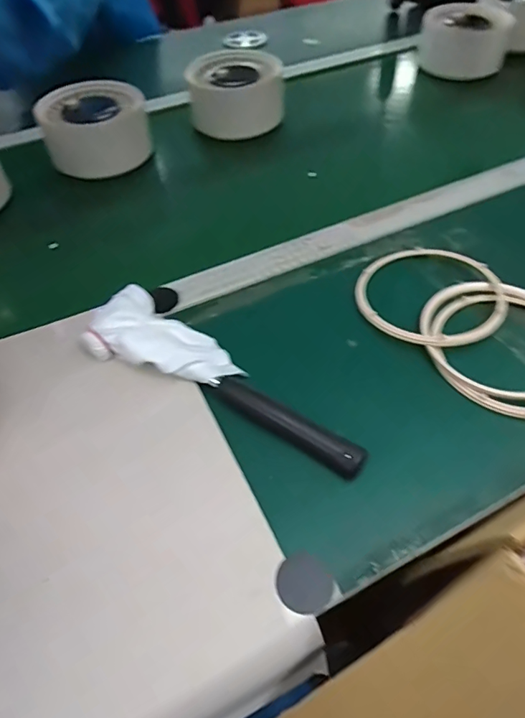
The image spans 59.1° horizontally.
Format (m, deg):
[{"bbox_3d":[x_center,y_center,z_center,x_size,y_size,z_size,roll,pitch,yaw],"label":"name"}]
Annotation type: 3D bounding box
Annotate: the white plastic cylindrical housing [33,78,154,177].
[{"bbox_3d":[-0.238,-0.326,0.670,0.146,0.081,0.151,-20,54,-13],"label":"white plastic cylindrical housing"}]

